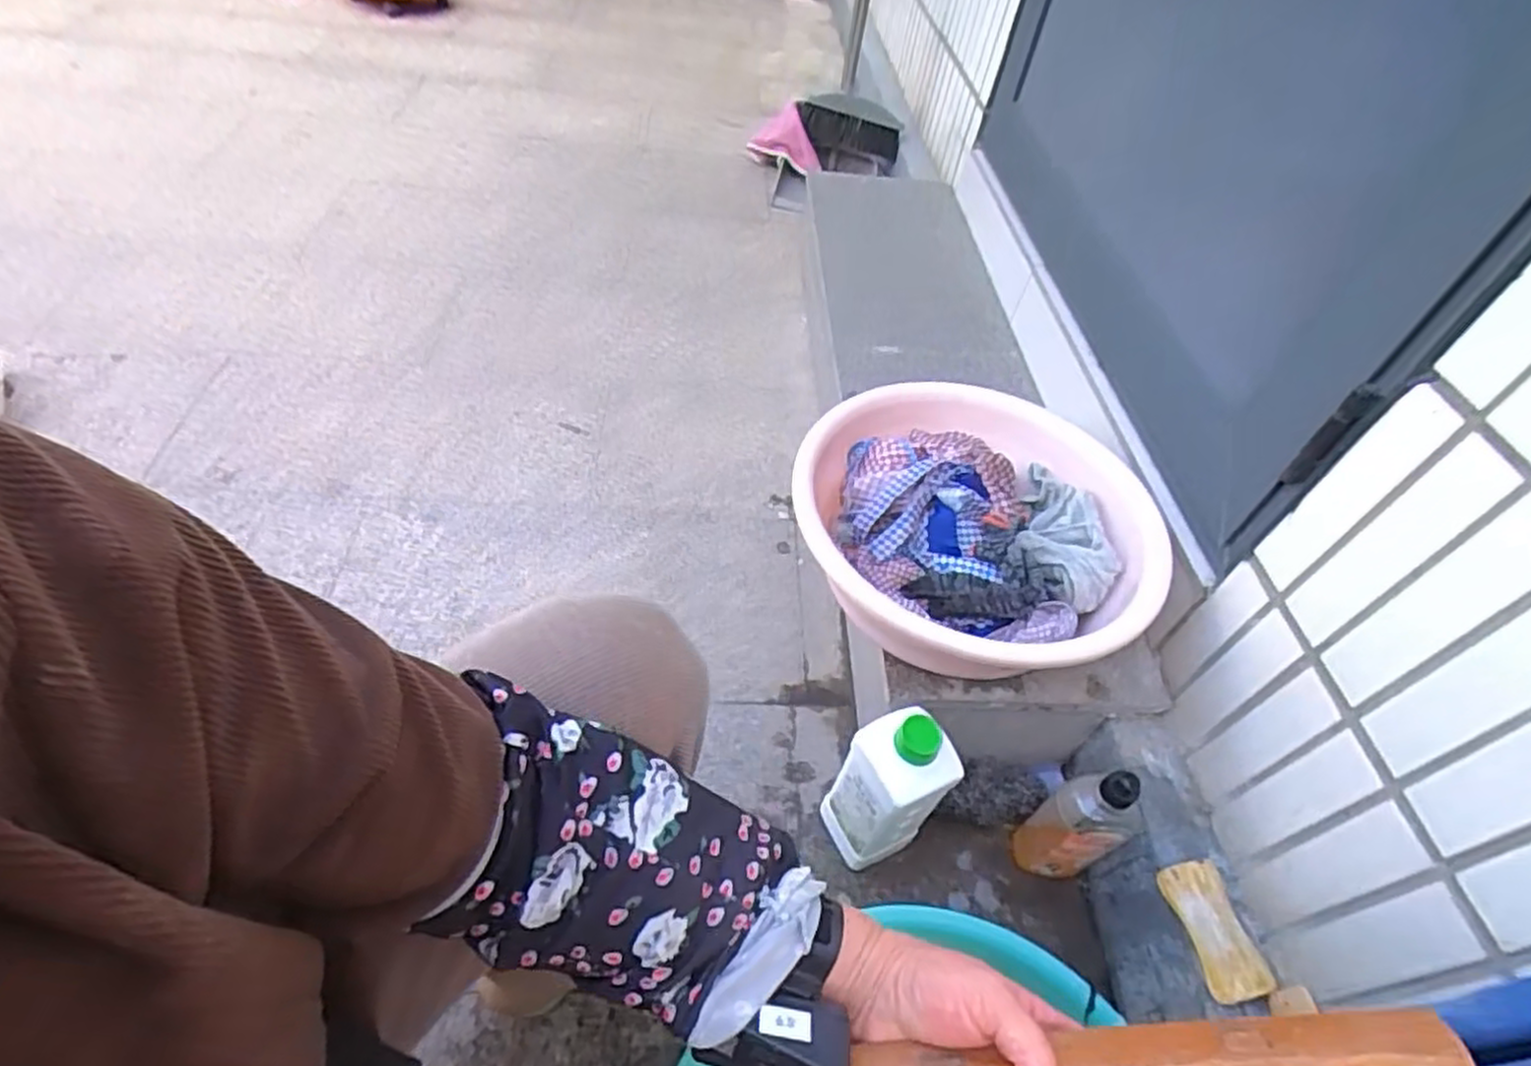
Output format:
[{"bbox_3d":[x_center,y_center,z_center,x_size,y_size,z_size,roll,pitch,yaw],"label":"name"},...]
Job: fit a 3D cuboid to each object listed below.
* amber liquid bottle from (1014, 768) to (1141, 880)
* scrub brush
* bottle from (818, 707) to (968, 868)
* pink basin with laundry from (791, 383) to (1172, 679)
[{"bbox_3d":[0.322,0.294,0.758,0.065,0.198,0.076,-27,59,-26],"label":"amber liquid bottle"},{"bbox_3d":[0.400,0.357,0.669,0.052,0.024,0.112,-14,67,-18],"label":"scrub brush"},{"bbox_3d":[0.122,0.247,0.738,0.088,0.208,0.084,-11,55,-16],"label":"bottle"},{"bbox_3d":[0.212,0.003,0.785,0.318,0.115,0.340,4,52,-5],"label":"pink basin with laundry"}]

